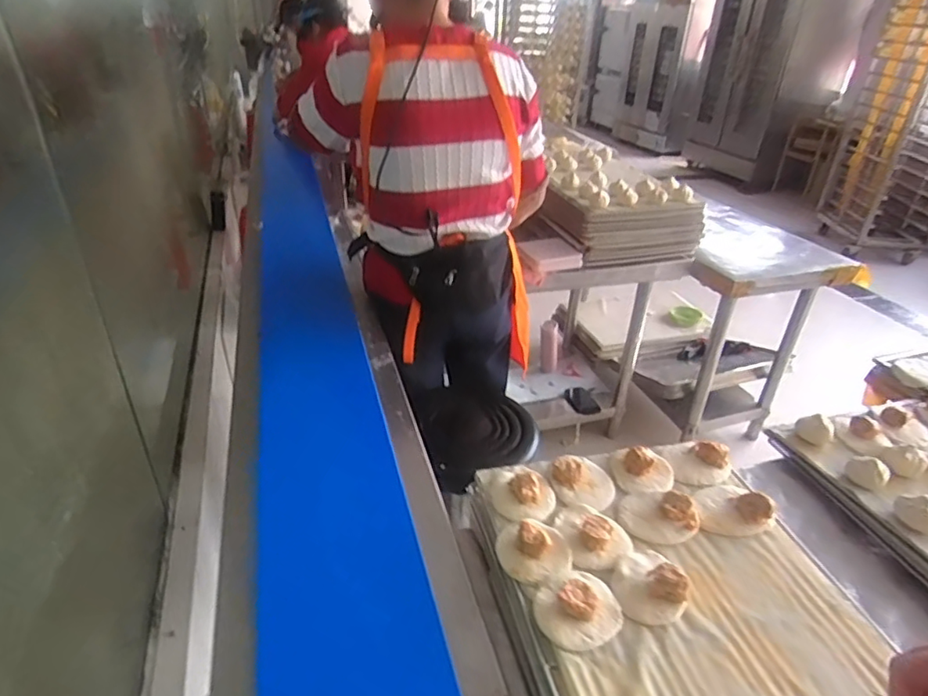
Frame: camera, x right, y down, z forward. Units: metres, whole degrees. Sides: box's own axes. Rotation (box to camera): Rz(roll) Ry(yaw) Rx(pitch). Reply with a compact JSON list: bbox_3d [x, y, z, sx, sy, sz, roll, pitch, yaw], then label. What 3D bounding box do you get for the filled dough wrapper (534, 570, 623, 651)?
[{"bbox_3d":[0.132,0.292,0.653,0.097,0.029,0.087,-15,36,-27],"label":"filled dough wrapper"}]

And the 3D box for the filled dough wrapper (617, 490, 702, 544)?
[{"bbox_3d":[0.268,0.225,0.786,0.104,0.033,0.093,19,35,24],"label":"filled dough wrapper"}]

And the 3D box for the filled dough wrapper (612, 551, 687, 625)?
[{"bbox_3d":[0.218,0.277,0.686,0.079,0.034,0.094,-5,32,-13],"label":"filled dough wrapper"}]

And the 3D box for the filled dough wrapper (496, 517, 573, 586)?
[{"bbox_3d":[0.090,0.250,0.727,0.088,0.040,0.096,2,31,-1],"label":"filled dough wrapper"}]

